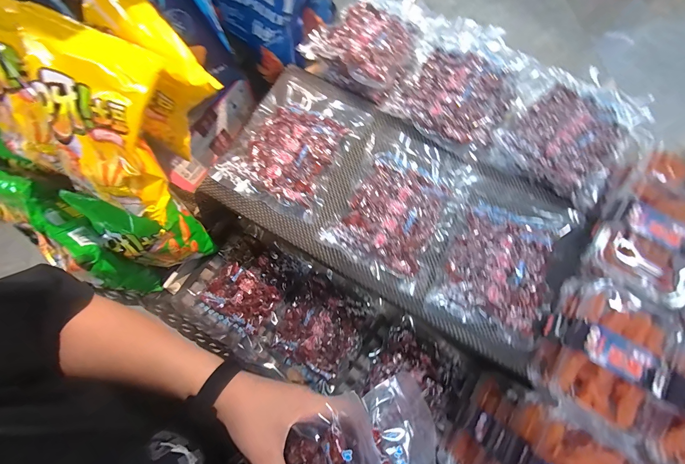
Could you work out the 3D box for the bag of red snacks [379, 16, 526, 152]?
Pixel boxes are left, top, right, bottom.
[{"bbox_3d":[0.205,-0.266,0.530,0.214,0.058,0.213,36,79,9],"label":"bag of red snacks"}]

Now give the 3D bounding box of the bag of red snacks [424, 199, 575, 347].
[{"bbox_3d":[0.247,0.048,0.463,0.156,0.027,0.212,25,77,7],"label":"bag of red snacks"}]

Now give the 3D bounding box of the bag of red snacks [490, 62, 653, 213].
[{"bbox_3d":[0.401,-0.168,0.514,0.234,0.063,0.200,-44,79,-10],"label":"bag of red snacks"}]

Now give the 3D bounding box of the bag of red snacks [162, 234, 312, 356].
[{"bbox_3d":[-0.210,0.110,0.610,0.188,0.035,0.242,40,79,10],"label":"bag of red snacks"}]

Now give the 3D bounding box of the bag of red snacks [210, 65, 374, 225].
[{"bbox_3d":[-0.075,-0.168,0.526,0.202,0.035,0.272,24,77,7],"label":"bag of red snacks"}]

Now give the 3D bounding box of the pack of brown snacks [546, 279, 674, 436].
[{"bbox_3d":[0.346,0.153,0.368,0.106,0.037,0.158,32,78,9],"label":"pack of brown snacks"}]

